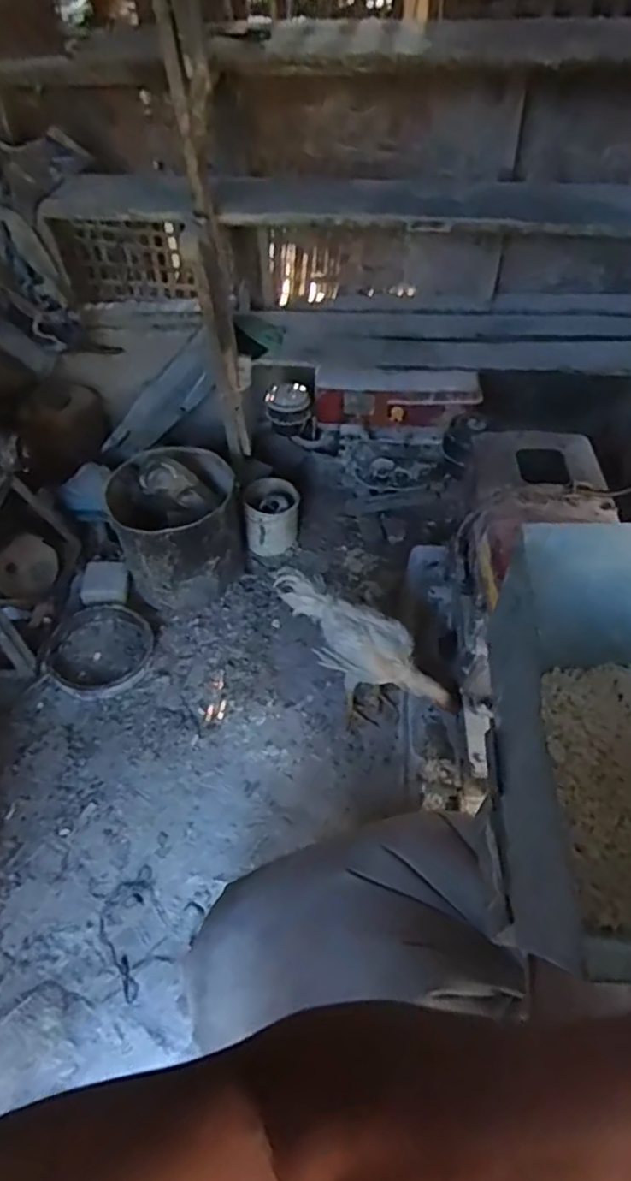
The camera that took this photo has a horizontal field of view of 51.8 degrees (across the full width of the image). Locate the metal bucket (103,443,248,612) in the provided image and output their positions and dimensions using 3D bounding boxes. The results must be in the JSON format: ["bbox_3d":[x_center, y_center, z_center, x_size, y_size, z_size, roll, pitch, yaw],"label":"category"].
[{"bbox_3d":[-0.394,-0.187,1.895,0.357,0.386,0.359,-2,50,2],"label":"metal bucket"}]

